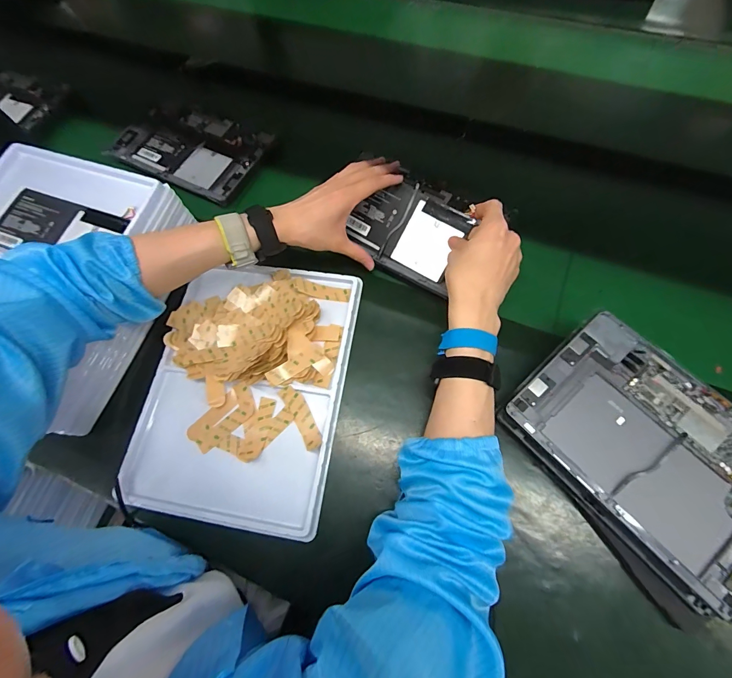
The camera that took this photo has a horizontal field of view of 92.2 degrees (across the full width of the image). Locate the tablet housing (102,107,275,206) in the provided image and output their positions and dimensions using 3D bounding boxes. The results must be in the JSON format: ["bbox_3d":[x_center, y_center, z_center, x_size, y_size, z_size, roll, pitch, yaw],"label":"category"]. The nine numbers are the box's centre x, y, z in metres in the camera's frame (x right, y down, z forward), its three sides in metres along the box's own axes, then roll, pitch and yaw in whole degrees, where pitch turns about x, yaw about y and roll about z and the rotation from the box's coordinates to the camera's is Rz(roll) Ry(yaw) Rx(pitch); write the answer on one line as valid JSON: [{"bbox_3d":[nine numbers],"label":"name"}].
[{"bbox_3d":[-0.299,-0.324,0.596,0.252,0.011,0.146,25,72,12],"label":"tablet housing"}]

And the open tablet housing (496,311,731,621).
[{"bbox_3d":[0.295,0.112,0.364,0.170,0.020,0.256,-43,75,-7],"label":"open tablet housing"}]

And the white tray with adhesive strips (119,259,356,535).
[{"bbox_3d":[-0.150,0.057,0.446,0.243,0.033,0.318,7,75,7],"label":"white tray with adhesive strips"}]

